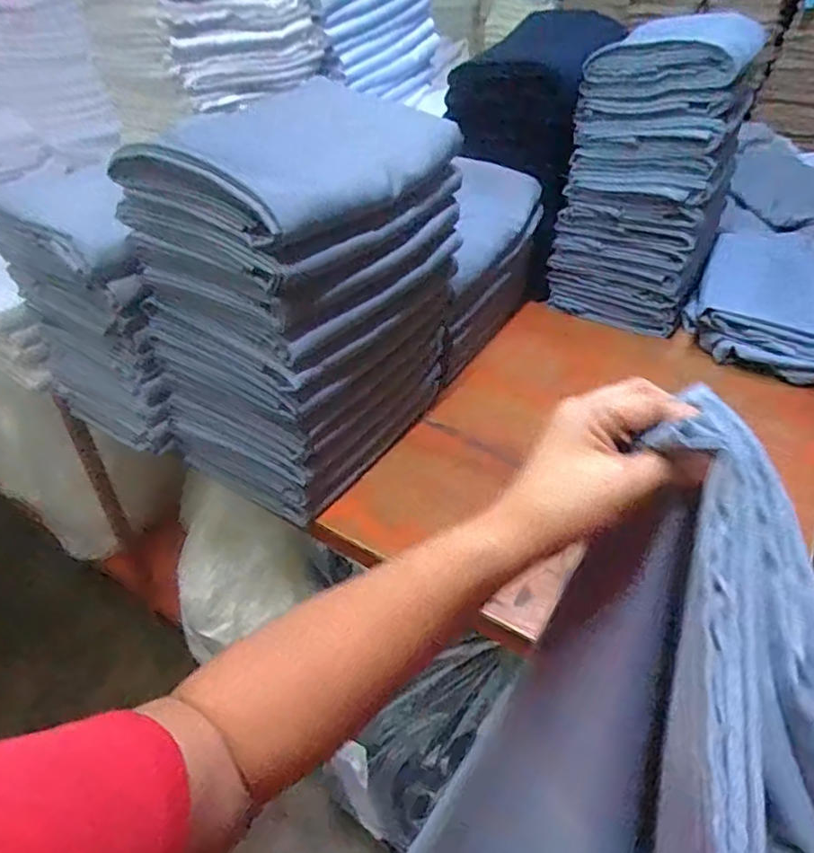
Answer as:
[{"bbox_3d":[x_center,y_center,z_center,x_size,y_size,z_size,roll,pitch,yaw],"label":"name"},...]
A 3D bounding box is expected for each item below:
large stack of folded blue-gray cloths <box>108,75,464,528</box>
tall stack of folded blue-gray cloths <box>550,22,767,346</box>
[{"bbox_3d":[-0.136,-0.182,0.843,0.278,0.441,0.360,22,45,25],"label":"large stack of folded blue-gray cloths"},{"bbox_3d":[0.497,-0.503,1.212,0.279,0.504,0.314,21,44,23],"label":"tall stack of folded blue-gray cloths"}]

